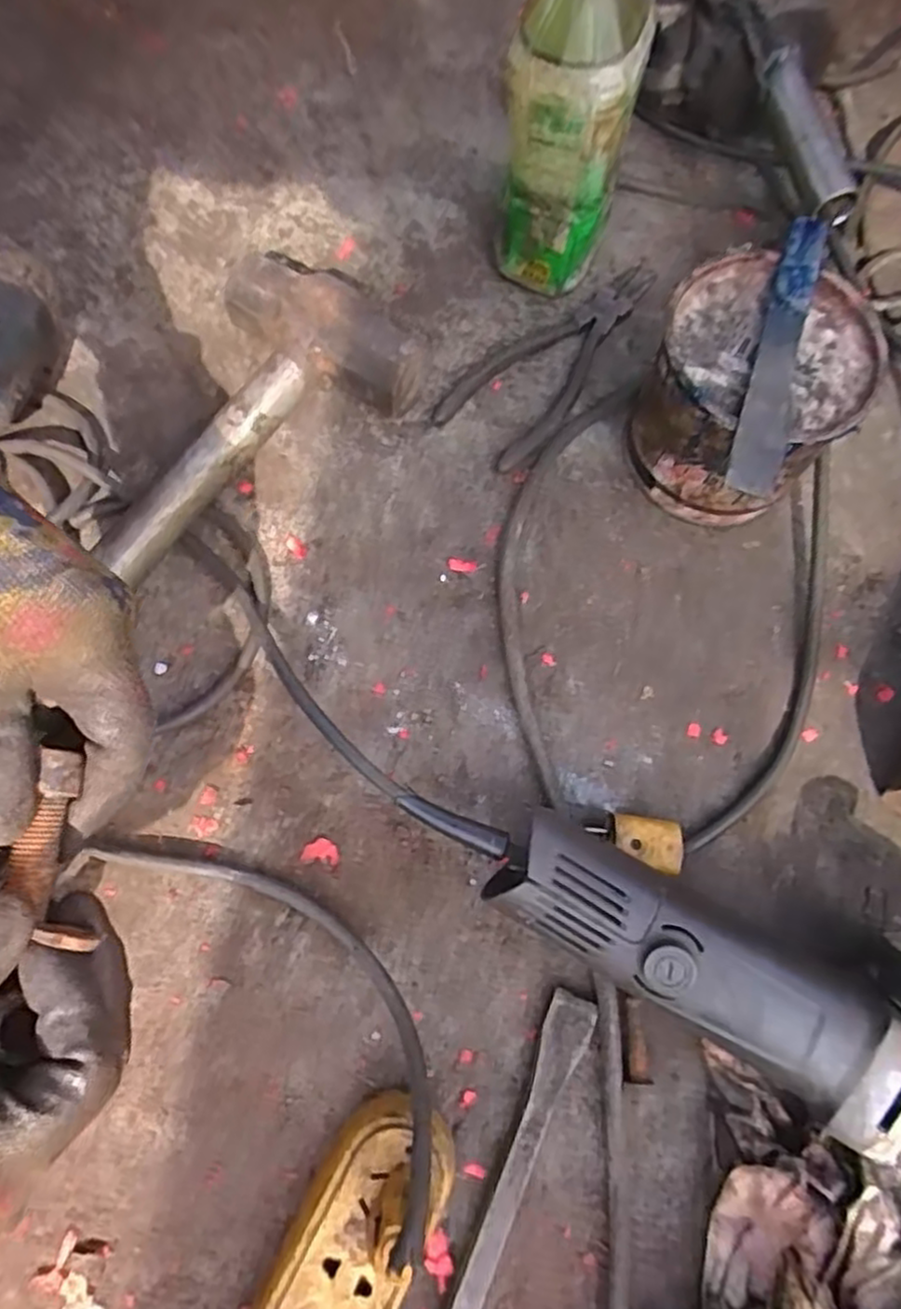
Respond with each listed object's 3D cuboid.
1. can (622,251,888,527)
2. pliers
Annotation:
[{"bbox_3d":[0.175,-0.150,0.442,0.115,0.108,0.119,1,71,-2],"label":"can"},{"bbox_3d":[0.077,-0.209,0.510,0.070,0.019,0.196,41,75,11],"label":"pliers"}]

